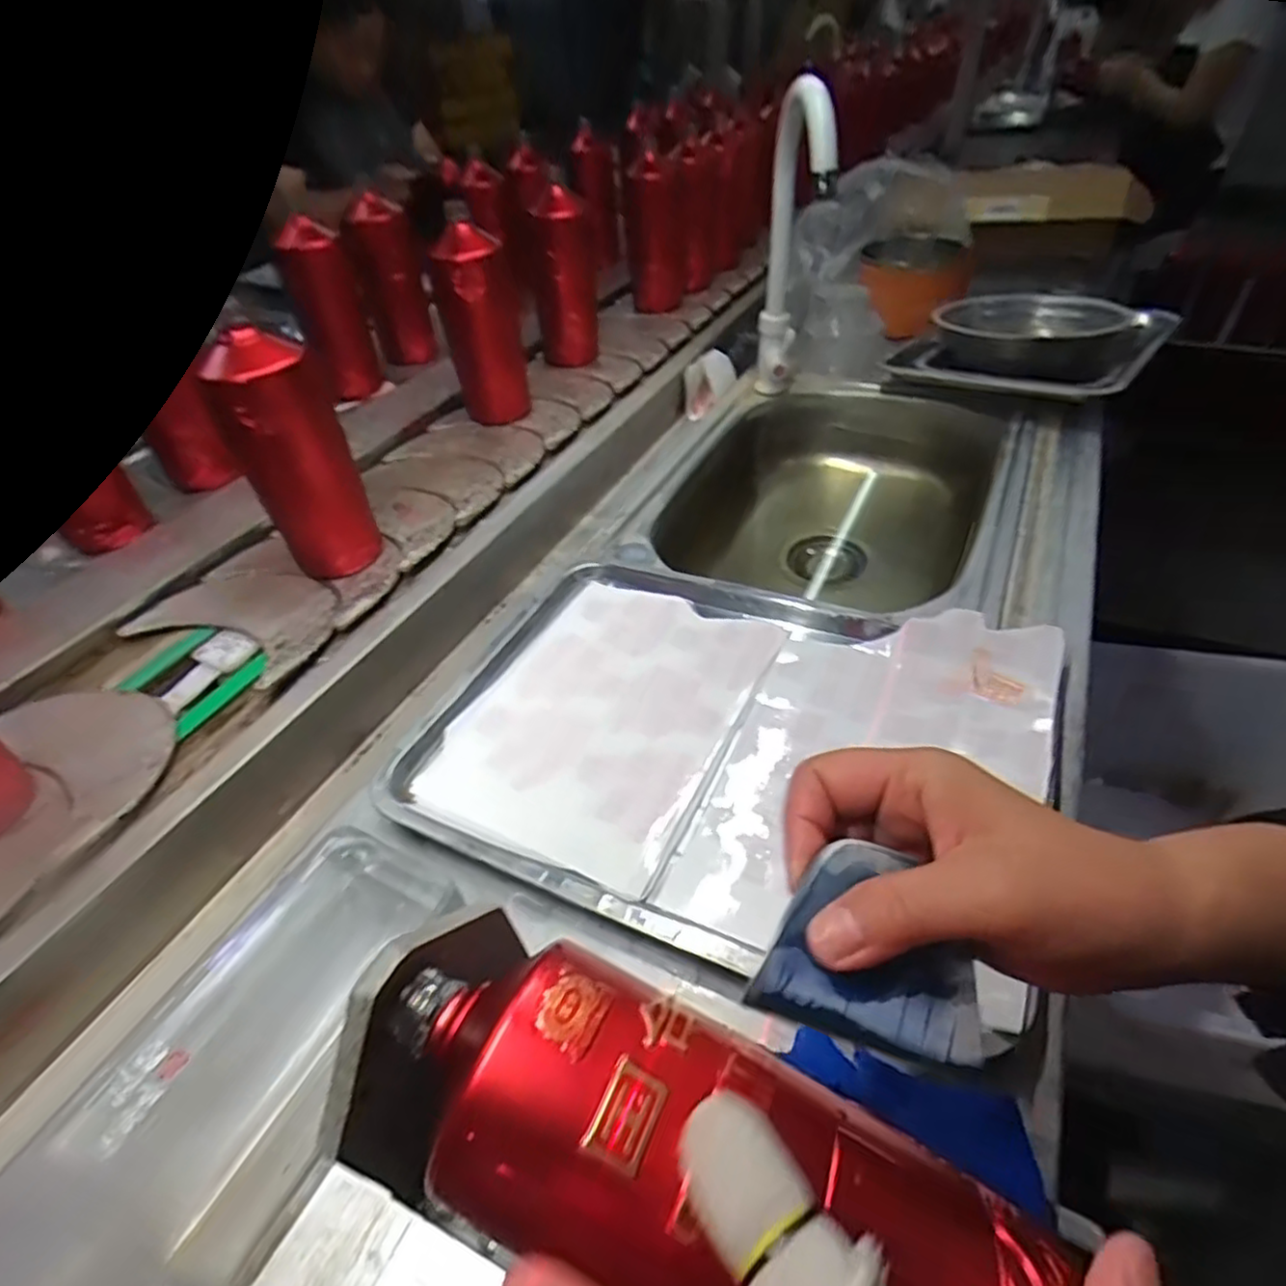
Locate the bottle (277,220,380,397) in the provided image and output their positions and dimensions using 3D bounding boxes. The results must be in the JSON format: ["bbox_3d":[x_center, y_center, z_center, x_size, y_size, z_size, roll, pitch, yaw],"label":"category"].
[{"bbox_3d":[-0.377,-0.403,0.824,0.075,0.176,0.069,-14,48,-20],"label":"bottle"}]

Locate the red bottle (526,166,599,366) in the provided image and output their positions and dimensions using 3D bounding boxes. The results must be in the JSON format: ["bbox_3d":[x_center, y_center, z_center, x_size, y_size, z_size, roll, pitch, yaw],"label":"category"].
[{"bbox_3d":[-0.097,-0.449,0.849,0.079,0.185,0.079,-6,46,-13],"label":"red bottle"}]

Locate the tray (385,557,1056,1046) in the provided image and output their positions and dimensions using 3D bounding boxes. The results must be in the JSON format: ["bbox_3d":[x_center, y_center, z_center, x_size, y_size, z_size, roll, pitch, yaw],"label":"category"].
[{"bbox_3d":[0.049,0.050,0.445,0.372,0.033,0.283,18,48,20],"label":"tray"}]

